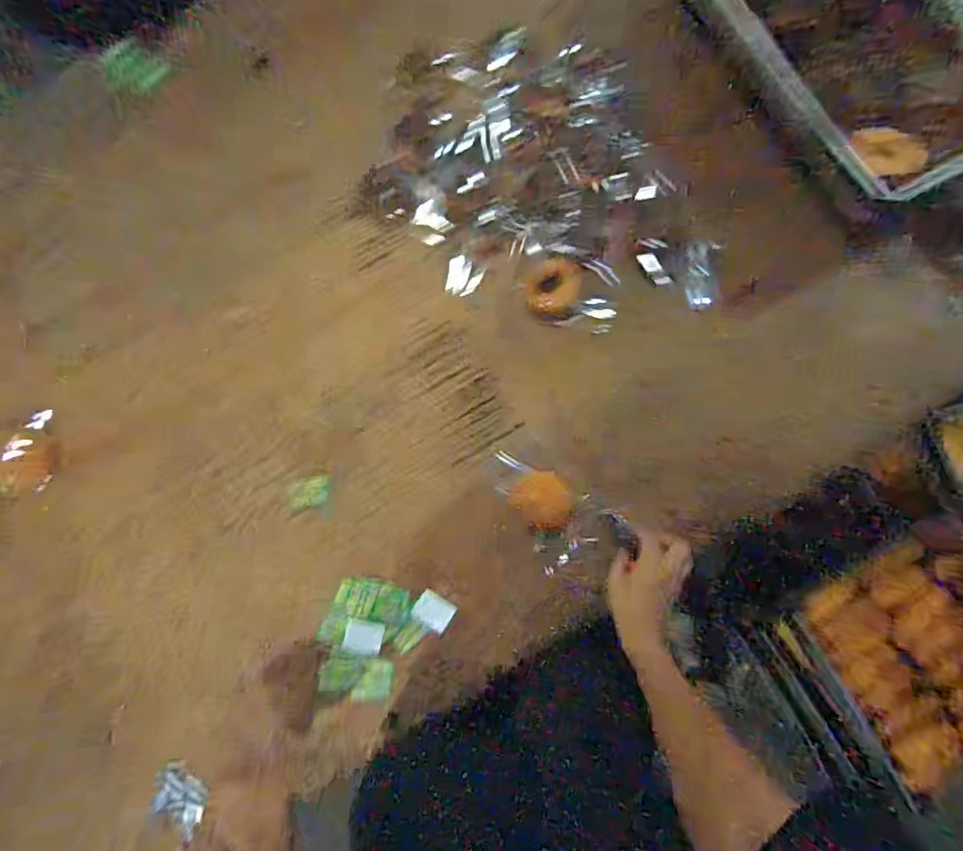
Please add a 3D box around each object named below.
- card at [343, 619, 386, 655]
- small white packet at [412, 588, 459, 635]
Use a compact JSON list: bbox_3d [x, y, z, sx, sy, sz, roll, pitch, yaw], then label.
[{"bbox_3d":[-0.162,0.292,0.784,0.051,0.010,0.041,12,81,1],"label":"card"},{"bbox_3d":[-0.066,0.261,0.797,0.054,0.004,0.045,29,75,8],"label":"small white packet"}]

